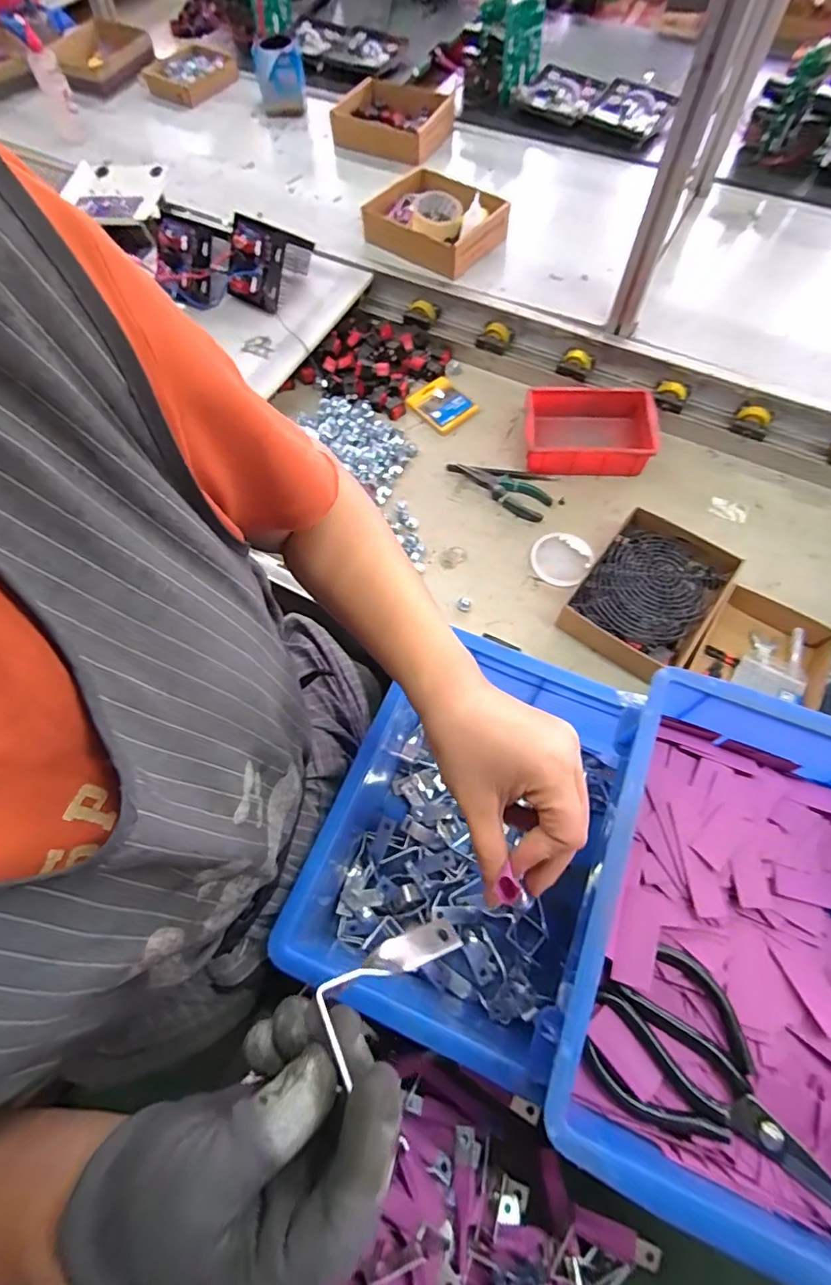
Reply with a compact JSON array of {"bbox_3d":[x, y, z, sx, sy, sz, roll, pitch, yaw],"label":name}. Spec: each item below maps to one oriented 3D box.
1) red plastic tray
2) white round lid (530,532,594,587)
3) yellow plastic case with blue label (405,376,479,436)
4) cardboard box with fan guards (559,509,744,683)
[{"bbox_3d":[0.276,-0.336,0.831,0.202,0.058,0.144,6,65,4],"label":"red plastic tray"},{"bbox_3d":[0.215,-0.124,0.768,0.086,0.006,0.087,-1,65,1],"label":"white round lid"},{"bbox_3d":[0.045,-0.407,0.890,0.085,0.014,0.109,-45,73,-5],"label":"yellow plastic case with blue label"},{"bbox_3d":[0.316,-0.061,0.712,0.160,0.050,0.221,34,70,16],"label":"cardboard box with fan guards"}]

